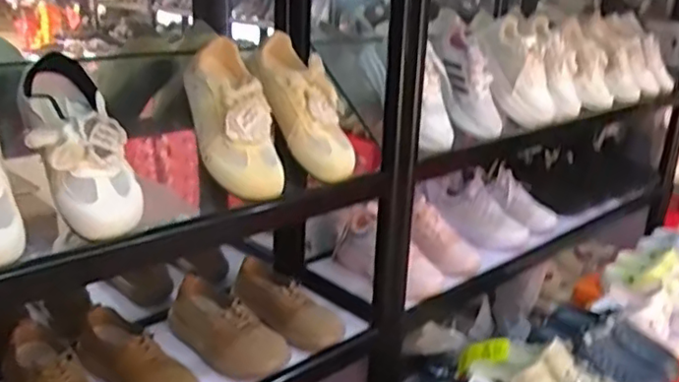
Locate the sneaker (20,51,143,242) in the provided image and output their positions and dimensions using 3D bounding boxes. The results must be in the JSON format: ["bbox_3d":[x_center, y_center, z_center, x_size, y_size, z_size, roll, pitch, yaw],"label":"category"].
[{"bbox_3d":[-0.286,-0.053,0.702,0.103,0.211,0.078,-16,-12,-43],"label":"sneaker"}]

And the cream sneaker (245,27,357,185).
[{"bbox_3d":[-0.053,-0.117,0.920,0.097,0.222,0.071,-31,-4,37],"label":"cream sneaker"}]

